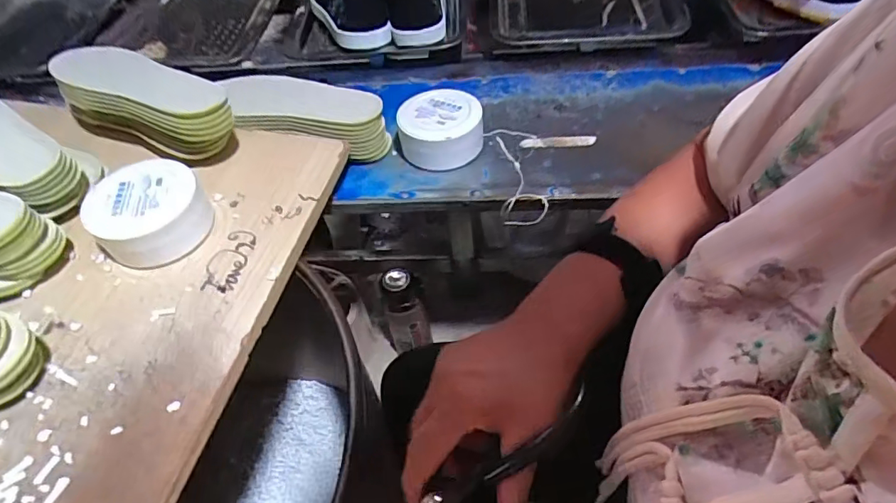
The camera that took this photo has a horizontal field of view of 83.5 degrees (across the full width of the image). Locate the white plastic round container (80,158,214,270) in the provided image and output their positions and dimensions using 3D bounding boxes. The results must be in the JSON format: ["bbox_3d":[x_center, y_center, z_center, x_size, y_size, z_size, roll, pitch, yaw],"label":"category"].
[{"bbox_3d":[-0.294,-0.039,0.502,0.097,0.059,0.095,-3,50,4],"label":"white plastic round container"}]

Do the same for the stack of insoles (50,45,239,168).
[{"bbox_3d":[-0.331,-0.169,0.575,0.227,0.090,0.087,19,55,20],"label":"stack of insoles"}]

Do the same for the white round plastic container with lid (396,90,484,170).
[{"bbox_3d":[-0.009,-0.153,0.629,0.103,0.054,0.098,-3,50,4],"label":"white round plastic container with lid"}]

